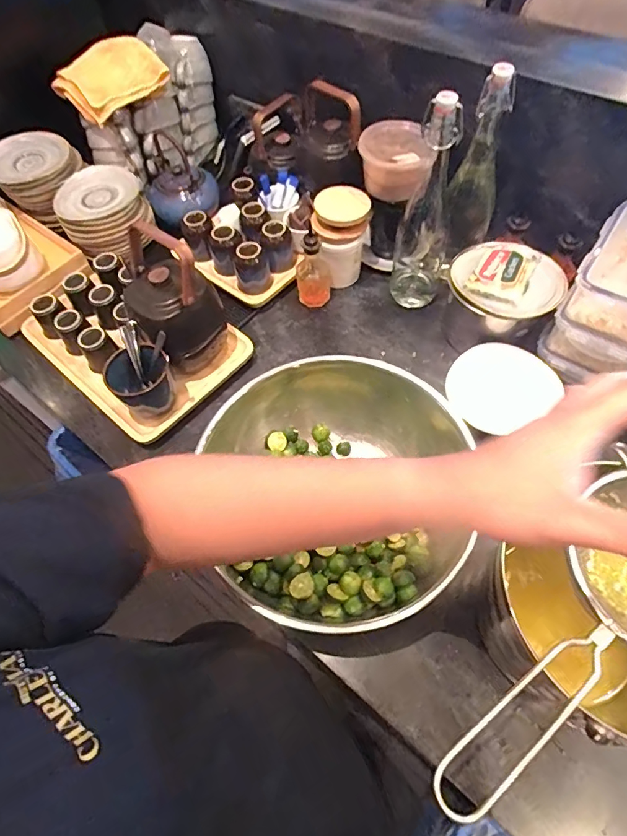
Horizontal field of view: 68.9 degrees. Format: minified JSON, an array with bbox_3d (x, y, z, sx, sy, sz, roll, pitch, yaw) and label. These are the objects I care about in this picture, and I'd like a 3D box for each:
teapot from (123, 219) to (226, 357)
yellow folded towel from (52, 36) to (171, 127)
[{"bbox_3d":[-0.199,-0.169,0.648,0.119,0.183,0.111,-25,61,-11],"label":"teapot"},{"bbox_3d":[-0.372,-0.618,0.828,0.145,0.060,0.167,39,69,23],"label":"yellow folded towel"}]

